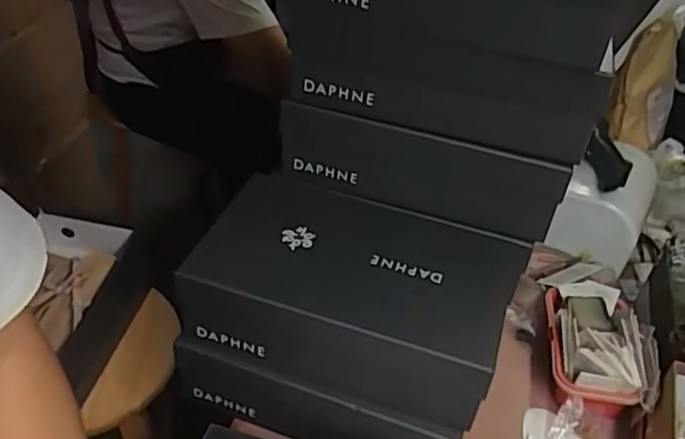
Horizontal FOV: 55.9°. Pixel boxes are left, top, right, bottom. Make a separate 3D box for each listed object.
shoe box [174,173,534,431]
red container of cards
[{"bbox_3d":[0.014,0.066,0.657,0.299,0.101,0.184,14,40,11],"label":"shoe box"},{"bbox_3d":[0.304,0.139,0.756,0.115,0.074,0.175,10,39,7],"label":"red container of cards"}]

